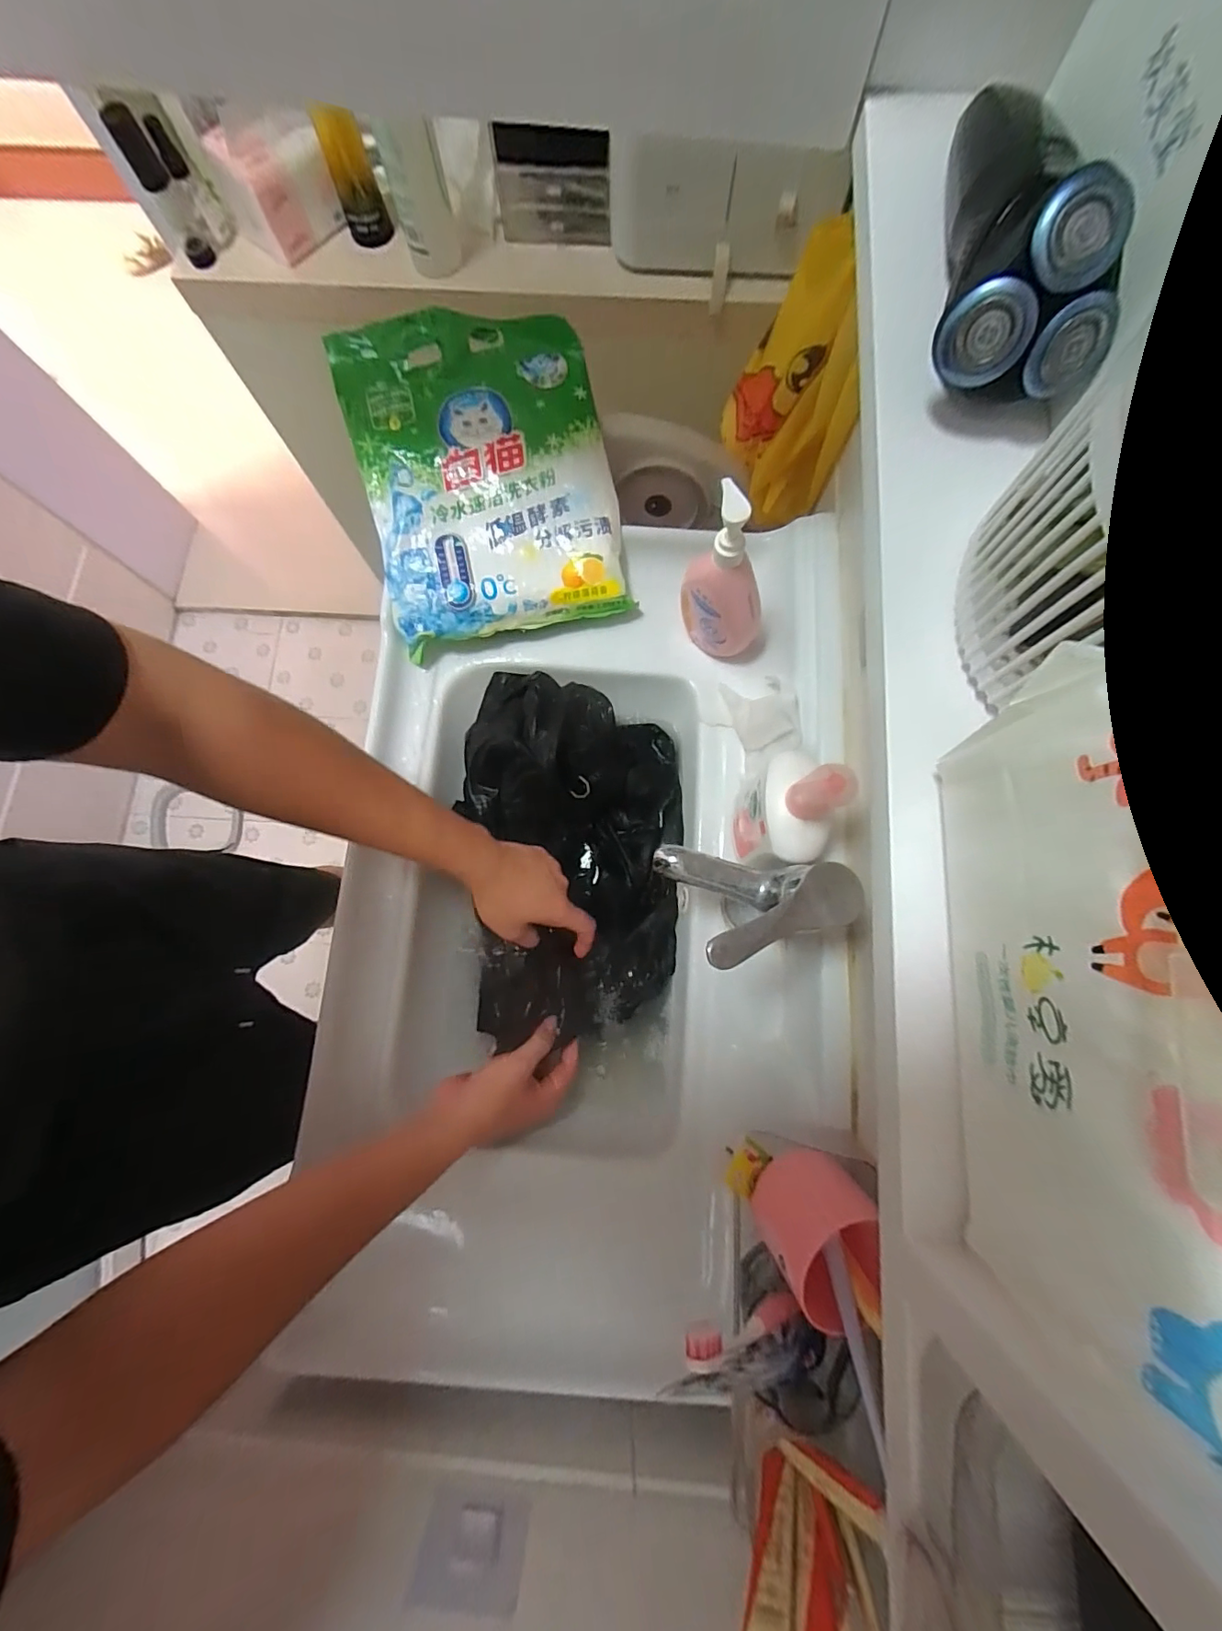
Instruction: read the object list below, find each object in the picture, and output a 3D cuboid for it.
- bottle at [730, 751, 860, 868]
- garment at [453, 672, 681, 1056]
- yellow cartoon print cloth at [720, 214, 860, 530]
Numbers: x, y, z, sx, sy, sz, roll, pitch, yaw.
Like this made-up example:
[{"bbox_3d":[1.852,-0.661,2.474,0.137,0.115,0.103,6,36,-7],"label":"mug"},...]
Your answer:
[{"bbox_3d":[0.150,-0.007,0.448,0.060,0.144,0.097,-7,78,-1],"label":"bottle"},{"bbox_3d":[-0.042,0.046,0.556,0.228,0.104,0.365,3,78,1],"label":"garment"},{"bbox_3d":[0.184,-0.446,0.556,0.060,0.216,0.163,-29,79,-5],"label":"yellow cartoon print cloth"}]

